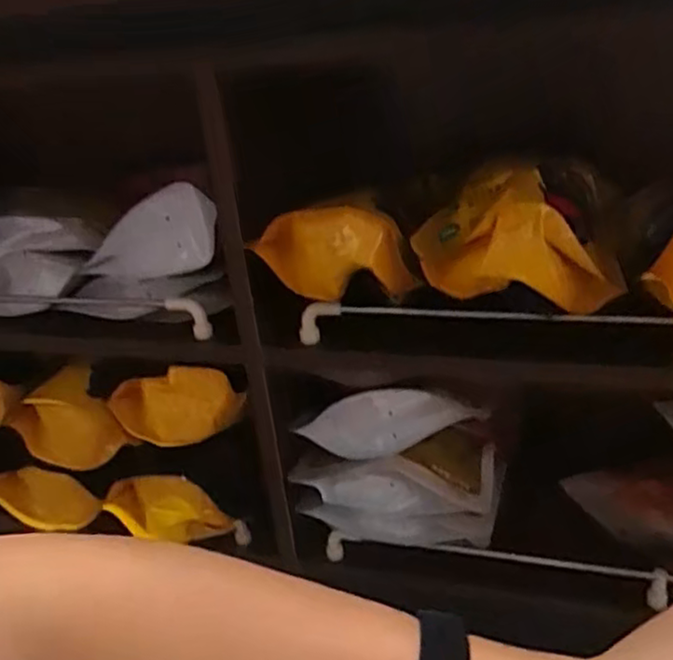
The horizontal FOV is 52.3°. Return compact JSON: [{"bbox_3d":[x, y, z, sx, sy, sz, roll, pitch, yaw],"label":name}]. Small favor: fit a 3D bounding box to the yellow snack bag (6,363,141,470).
[{"bbox_3d":[-0.228,0.076,0.600,0.119,0.087,0.030,0,25,15],"label":"yellow snack bag"}]

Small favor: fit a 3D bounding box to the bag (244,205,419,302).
[{"bbox_3d":[-0.003,-0.050,0.459,0.107,0.059,0.020,2,26,19],"label":"bag"}]

